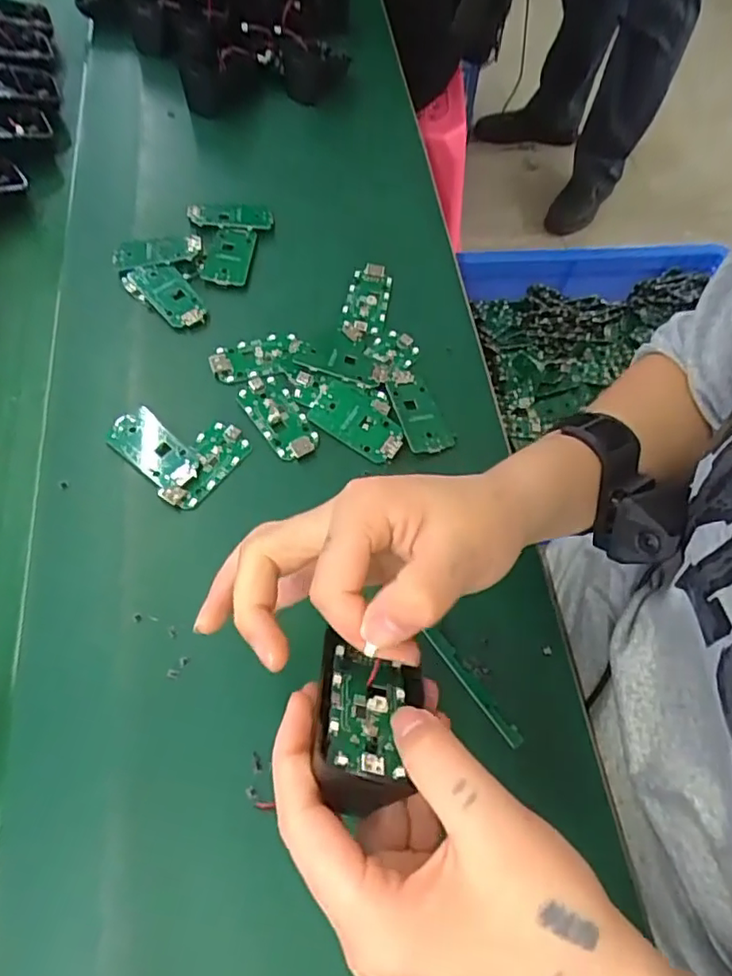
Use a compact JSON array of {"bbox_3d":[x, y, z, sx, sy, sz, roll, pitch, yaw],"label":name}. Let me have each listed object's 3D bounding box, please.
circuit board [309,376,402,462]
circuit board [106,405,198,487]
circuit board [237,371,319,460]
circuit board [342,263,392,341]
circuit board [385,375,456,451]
[{"bbox_3d":[-0.003,-0.045,0.396,0.061,0.004,0.036,34,77,9],"label":"circuit board"},{"bbox_3d":[-0.131,-0.025,0.376,0.064,0.007,0.033,37,68,14],"label":"circuit board"},{"bbox_3d":[-0.058,-0.048,0.394,0.031,0.004,0.067,-30,69,-16],"label":"circuit board"},{"bbox_3d":[0.001,-0.137,0.447,0.030,0.009,0.071,10,64,1],"label":"circuit board"},{"bbox_3d":[0.036,-0.050,0.406,0.032,0.009,0.058,-16,66,-11],"label":"circuit board"}]

